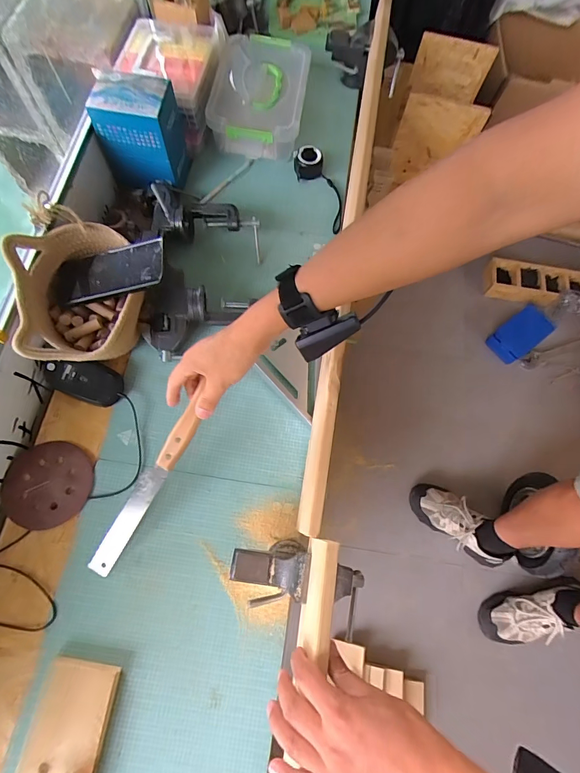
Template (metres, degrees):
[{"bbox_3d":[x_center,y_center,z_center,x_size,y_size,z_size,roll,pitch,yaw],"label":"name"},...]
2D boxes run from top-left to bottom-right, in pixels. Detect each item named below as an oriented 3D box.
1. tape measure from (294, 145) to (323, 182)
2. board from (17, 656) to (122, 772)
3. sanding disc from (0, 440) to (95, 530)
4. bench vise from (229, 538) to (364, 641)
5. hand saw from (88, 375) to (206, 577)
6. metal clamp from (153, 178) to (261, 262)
[{"bbox_3d":[0.034,-0.417,0.703,0.053,0.046,0.042,5,71,-2],"label":"tape measure"},{"bbox_3d":[-0.257,0.415,0.424,0.085,0.019,0.177,9,71,0],"label":"board"},{"bbox_3d":[-0.337,0.135,0.522,0.119,0.005,0.114,8,71,0],"label":"sanding disc"},{"bbox_3d":[0.007,0.235,0.461,0.157,0.093,0.079,9,71,0],"label":"bench vise"},{"bbox_3d":[-0.181,0.126,0.488,0.031,0.019,0.265,33,95,10],"label":"hand saw"},{"bbox_3d":[-0.152,-0.291,0.640,0.180,0.065,0.128,3,71,-2],"label":"metal clamp"}]

